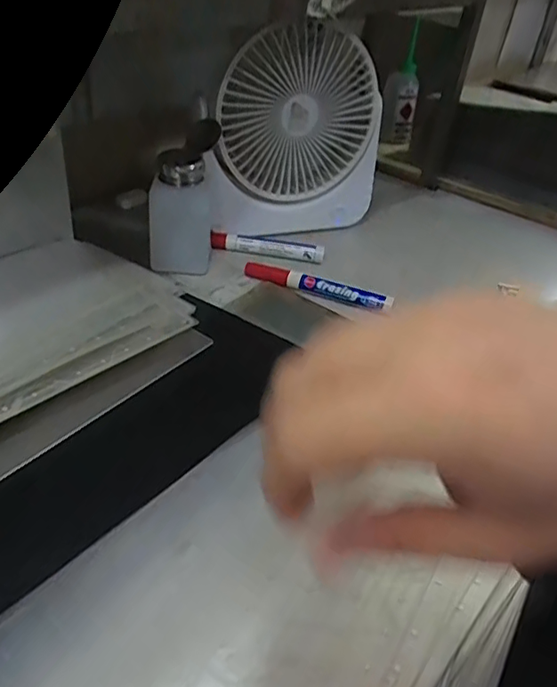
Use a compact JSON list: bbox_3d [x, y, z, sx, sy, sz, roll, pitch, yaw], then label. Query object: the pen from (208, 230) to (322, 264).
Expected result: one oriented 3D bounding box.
[{"bbox_3d":[-0.012,-0.097,0.564,0.112,0.013,0.016,9,36,3],"label":"pen"}]

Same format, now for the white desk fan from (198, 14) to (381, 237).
[{"bbox_3d":[0.017,-0.199,0.555,0.170,0.194,0.047,-7,39,-18],"label":"white desk fan"}]

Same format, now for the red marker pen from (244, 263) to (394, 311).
[{"bbox_3d":[0.033,-0.052,0.513,0.137,0.017,0.018,18,37,16],"label":"red marker pen"}]

